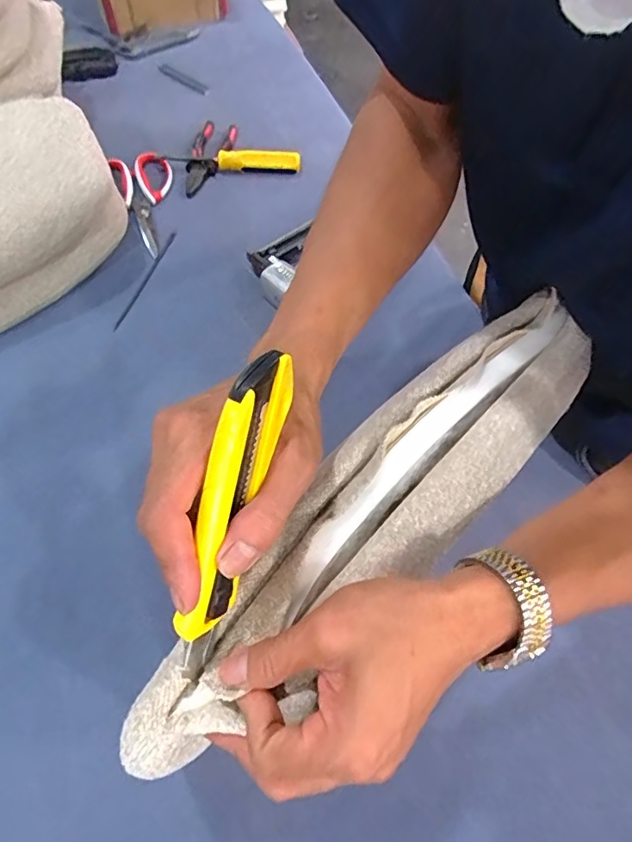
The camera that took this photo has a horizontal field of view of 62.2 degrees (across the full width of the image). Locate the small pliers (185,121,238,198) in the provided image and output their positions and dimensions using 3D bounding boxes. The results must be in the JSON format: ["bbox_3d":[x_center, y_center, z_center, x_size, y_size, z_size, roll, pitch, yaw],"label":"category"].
[{"bbox_3d":[-0.153,-0.372,0.741,0.052,0.014,0.150,11,62,5],"label":"small pliers"}]

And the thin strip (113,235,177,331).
[{"bbox_3d":[-0.206,-0.173,0.636,0.007,0.005,0.158,17,63,8],"label":"thin strip"}]

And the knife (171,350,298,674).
[{"bbox_3d":[-0.043,0.048,0.245,0.023,0.028,0.158,17,99,8],"label":"knife"}]

